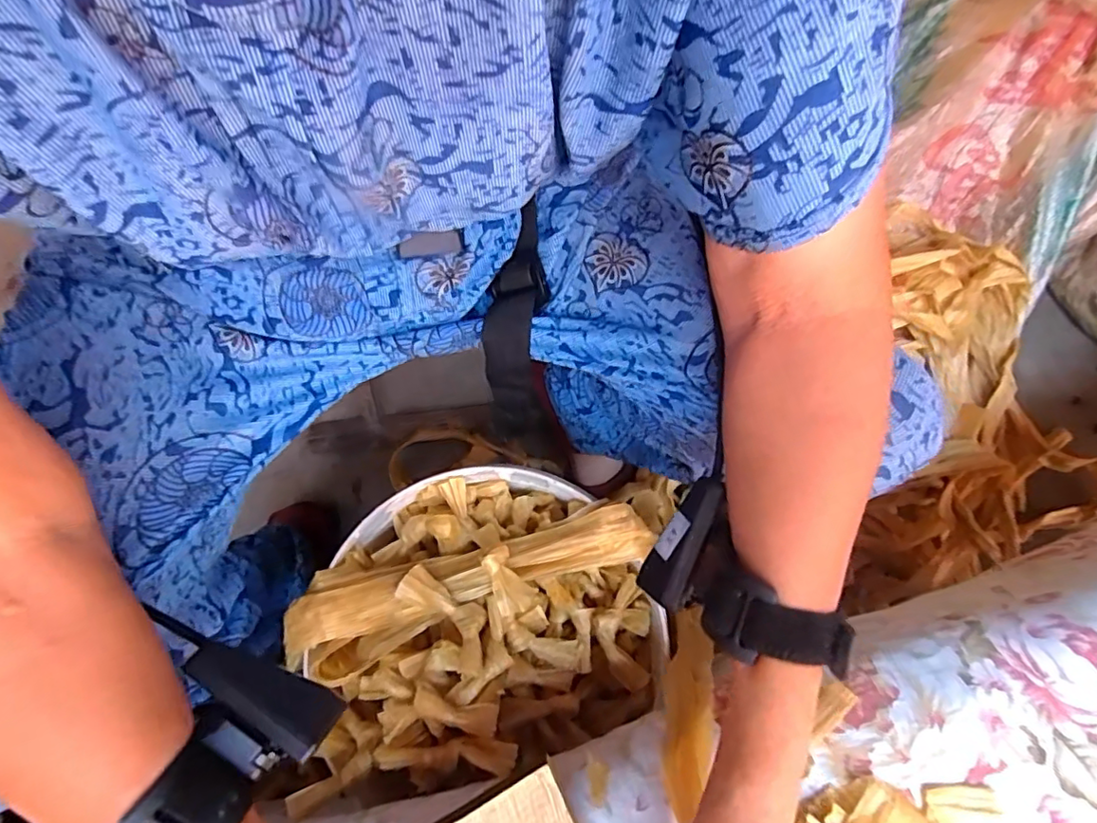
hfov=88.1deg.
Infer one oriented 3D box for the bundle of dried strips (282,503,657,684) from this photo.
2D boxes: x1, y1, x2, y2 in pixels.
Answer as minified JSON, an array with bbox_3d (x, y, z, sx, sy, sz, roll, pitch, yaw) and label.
[{"bbox_3d":[-0.057,0.122,0.413,0.262,0.034,0.066,-17,73,-8],"label":"bundle of dried strips"}]

